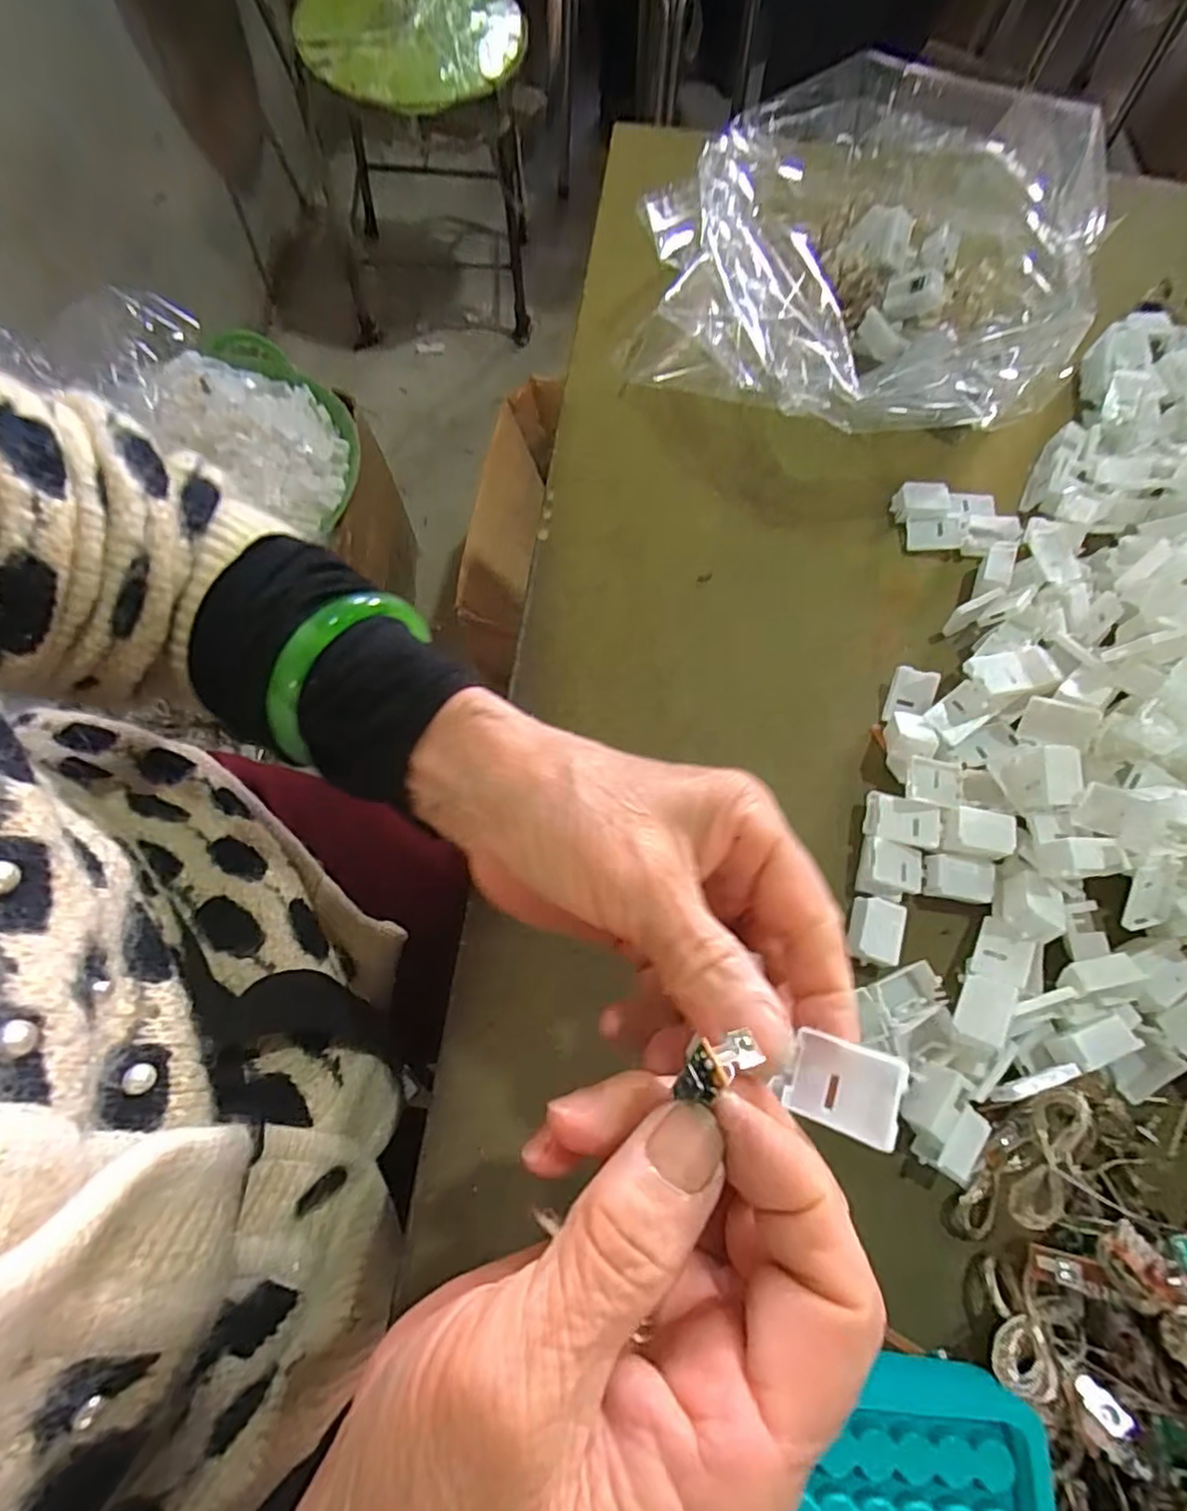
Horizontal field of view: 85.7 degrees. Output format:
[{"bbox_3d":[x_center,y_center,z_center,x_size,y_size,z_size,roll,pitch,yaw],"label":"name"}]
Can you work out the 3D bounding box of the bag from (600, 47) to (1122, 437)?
[{"bbox_3d":[0.140,-0.269,0.344,0.218,0.098,0.201,18,73,4],"label":"bag"}]

